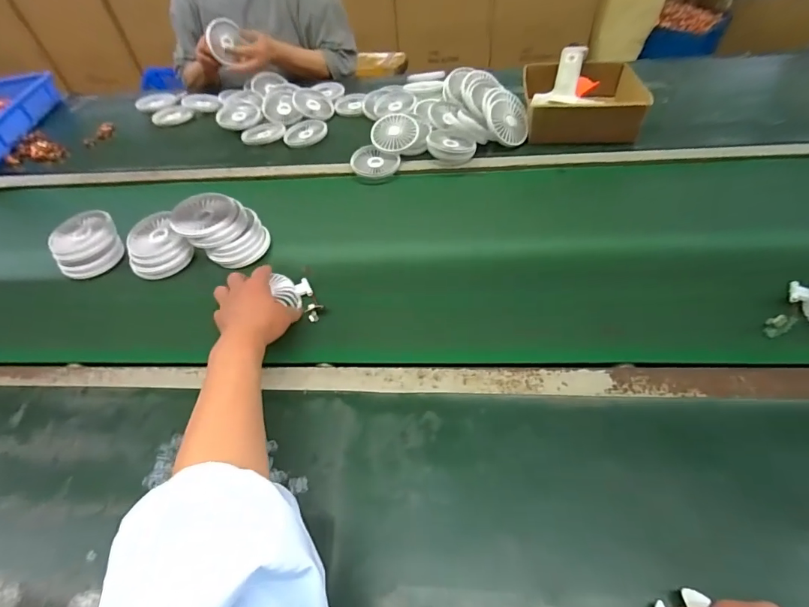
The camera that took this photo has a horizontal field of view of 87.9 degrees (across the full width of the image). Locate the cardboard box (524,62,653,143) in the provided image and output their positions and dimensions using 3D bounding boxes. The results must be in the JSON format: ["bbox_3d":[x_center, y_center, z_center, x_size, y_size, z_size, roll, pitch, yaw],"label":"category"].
[{"bbox_3d":[0.340,-0.387,0.816,0.213,0.069,0.208,1,50,7],"label":"cardboard box"}]

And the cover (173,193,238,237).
[{"bbox_3d":[-0.283,-0.128,0.598,0.085,0.021,0.075,-13,50,-6],"label":"cover"}]

